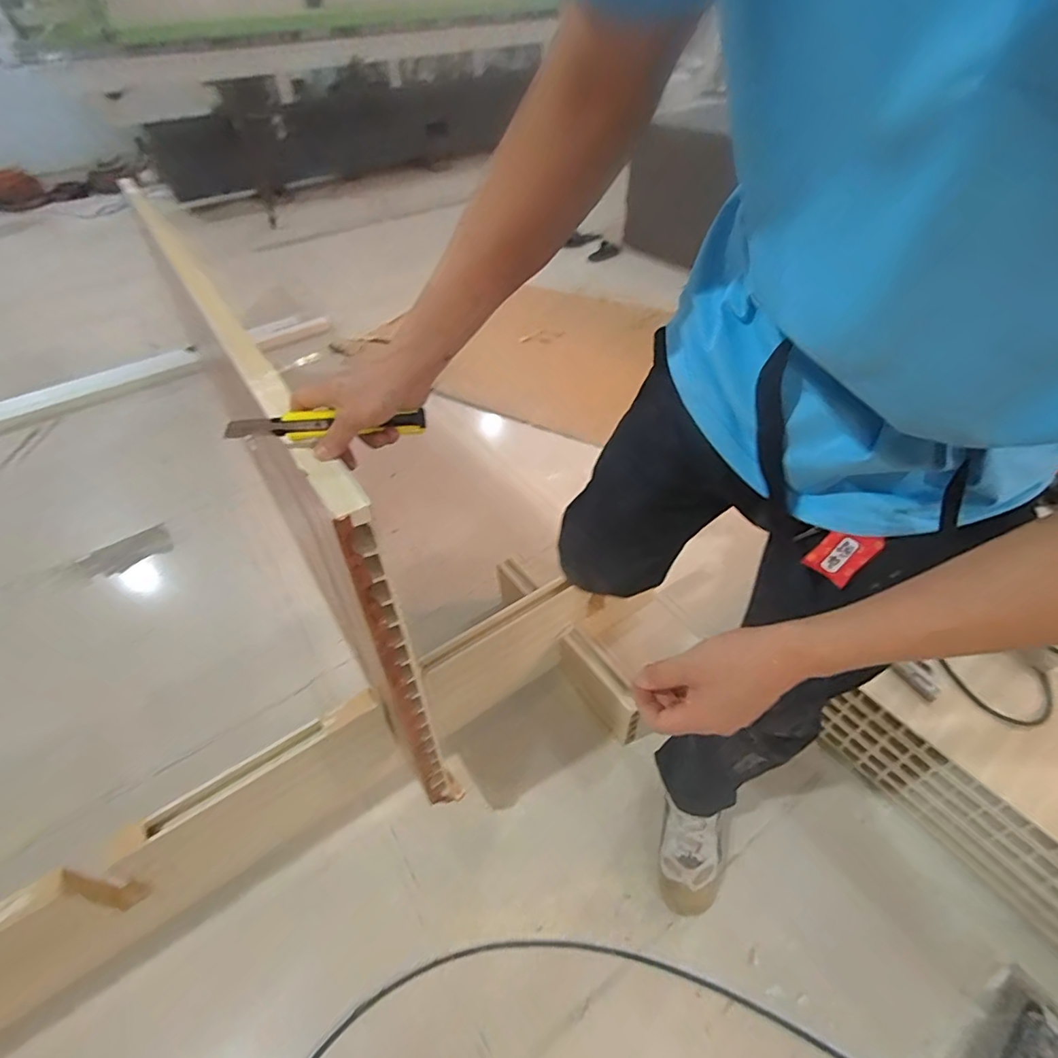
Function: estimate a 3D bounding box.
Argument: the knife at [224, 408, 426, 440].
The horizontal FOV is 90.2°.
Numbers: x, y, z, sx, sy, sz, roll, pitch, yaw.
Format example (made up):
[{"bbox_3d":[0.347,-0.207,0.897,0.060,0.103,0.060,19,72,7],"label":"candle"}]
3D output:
[{"bbox_3d":[-0.208,-0.108,0.547,0.196,0.028,0.014,-4,45,-10],"label":"knife"}]

